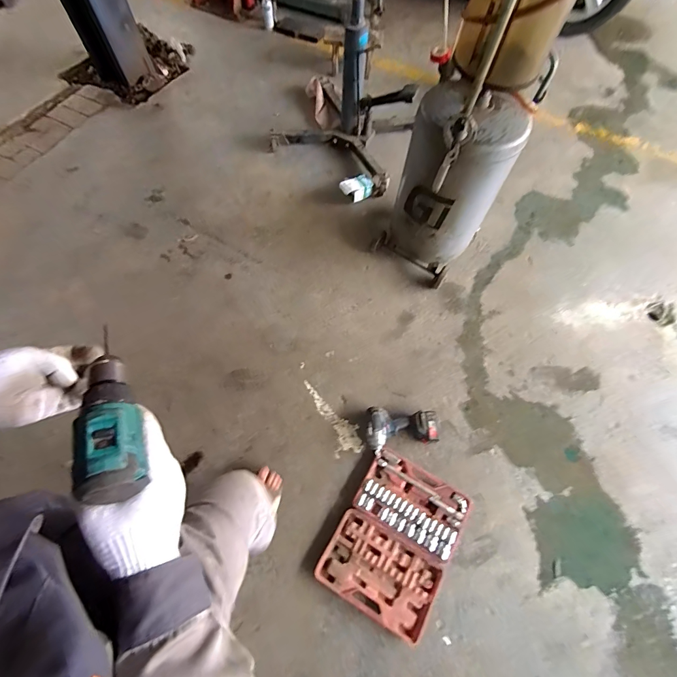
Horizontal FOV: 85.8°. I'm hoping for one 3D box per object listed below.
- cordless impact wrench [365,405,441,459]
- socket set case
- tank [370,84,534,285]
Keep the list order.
[{"bbox_3d":[0.246,0.331,1.387,0.282,0.079,0.171,-12,67,-7],"label":"cordless impact wrench"},{"bbox_3d":[0.201,0.681,1.255,0.372,0.038,0.485,30,69,11],"label":"socket set case"},{"bbox_3d":[0.400,-0.579,1.425,0.373,0.685,0.296,36,68,14],"label":"tank"}]

